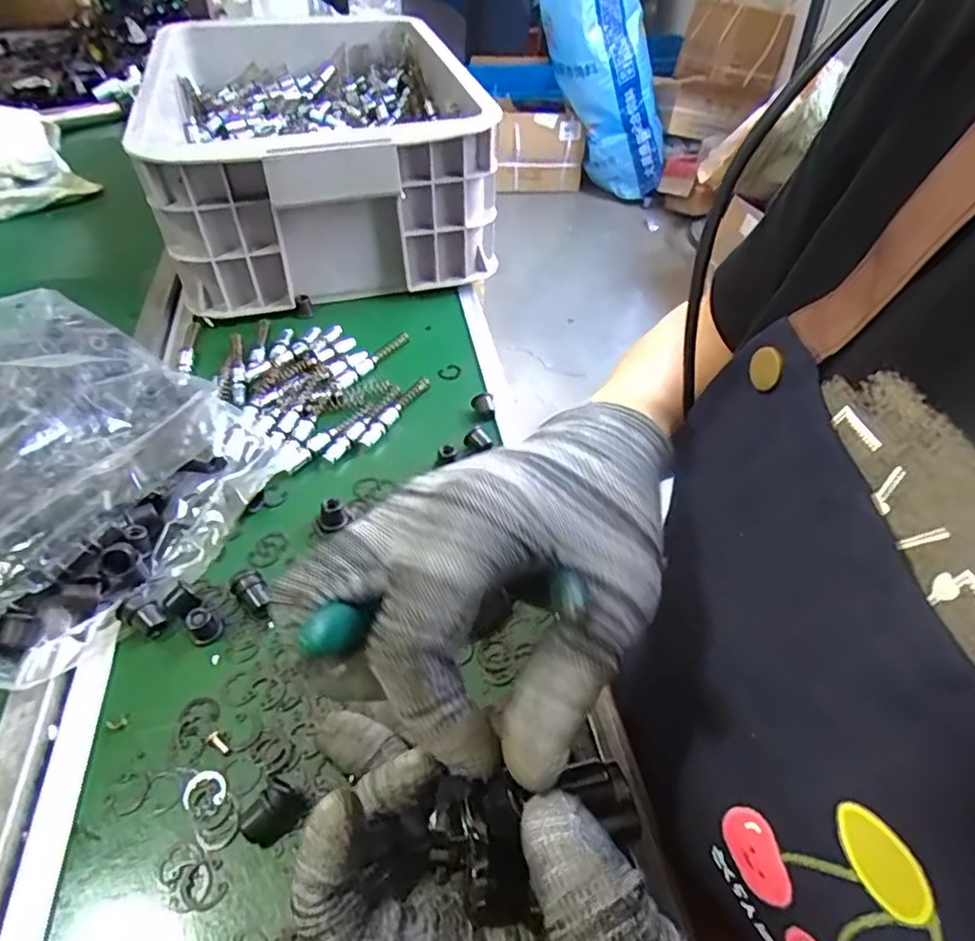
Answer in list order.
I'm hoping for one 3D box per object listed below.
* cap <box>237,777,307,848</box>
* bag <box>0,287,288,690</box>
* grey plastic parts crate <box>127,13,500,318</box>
[{"bbox_3d":[-0.097,0.155,0.283,0.017,0.017,0.025,30,52,22],"label":"cap"},{"bbox_3d":[-0.294,-0.006,0.385,0.262,0.088,0.267,30,52,23],"label":"bag"},{"bbox_3d":[-0.170,-0.306,0.627,0.287,0.166,0.331,-13,49,-16],"label":"grey plastic parts crate"}]

